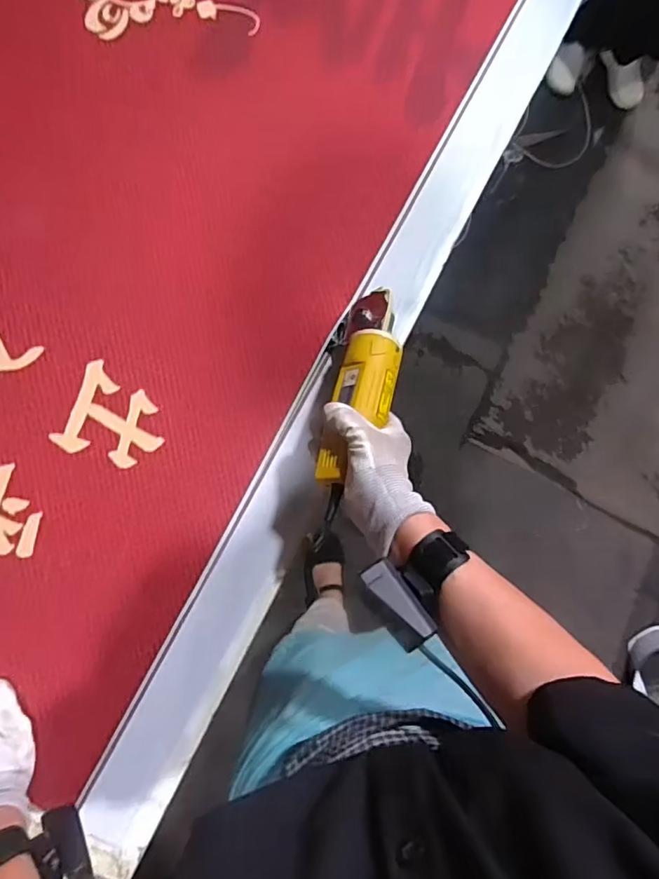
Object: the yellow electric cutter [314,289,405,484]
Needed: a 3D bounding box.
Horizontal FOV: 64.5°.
[{"bbox_3d":[0.035,-0.064,0.552,0.070,0.051,0.248,15,59,-5],"label":"yellow electric cutter"}]

